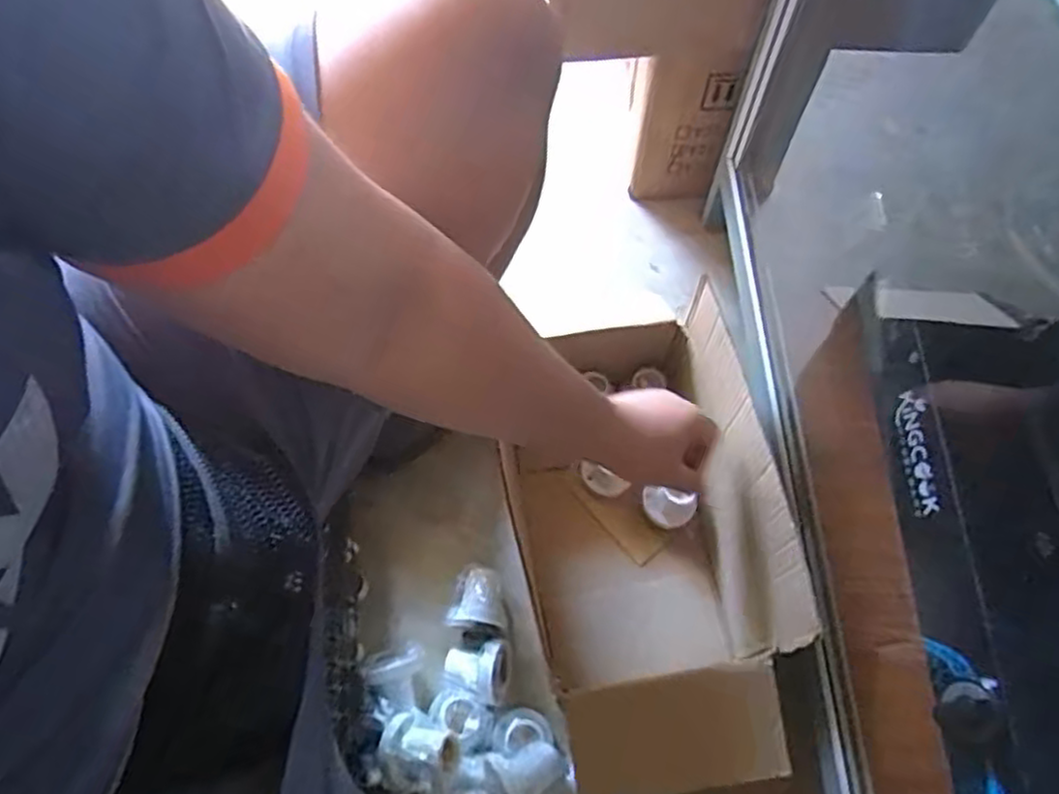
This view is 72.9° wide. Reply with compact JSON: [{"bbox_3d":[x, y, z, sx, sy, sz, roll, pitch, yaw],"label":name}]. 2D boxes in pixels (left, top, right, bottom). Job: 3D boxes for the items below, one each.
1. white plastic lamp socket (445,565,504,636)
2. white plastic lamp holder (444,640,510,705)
[{"bbox_3d":[-0.049,0.199,0.703,0.051,0.046,0.061,6,66,4],"label":"white plastic lamp socket"},{"bbox_3d":[-0.050,0.254,0.676,0.059,0.046,0.051,13,66,7],"label":"white plastic lamp holder"}]

